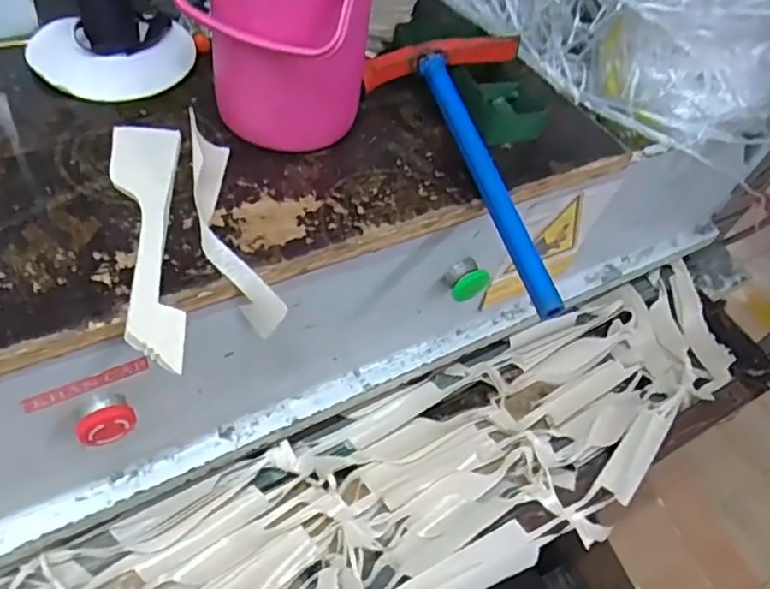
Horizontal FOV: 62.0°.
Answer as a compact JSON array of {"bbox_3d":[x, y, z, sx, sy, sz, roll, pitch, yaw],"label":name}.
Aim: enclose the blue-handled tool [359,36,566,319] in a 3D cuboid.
[{"bbox_3d":[0.086,-0.106,0.524,0.138,0.030,0.277,-10,62,-17],"label":"blue-handled tool"}]

